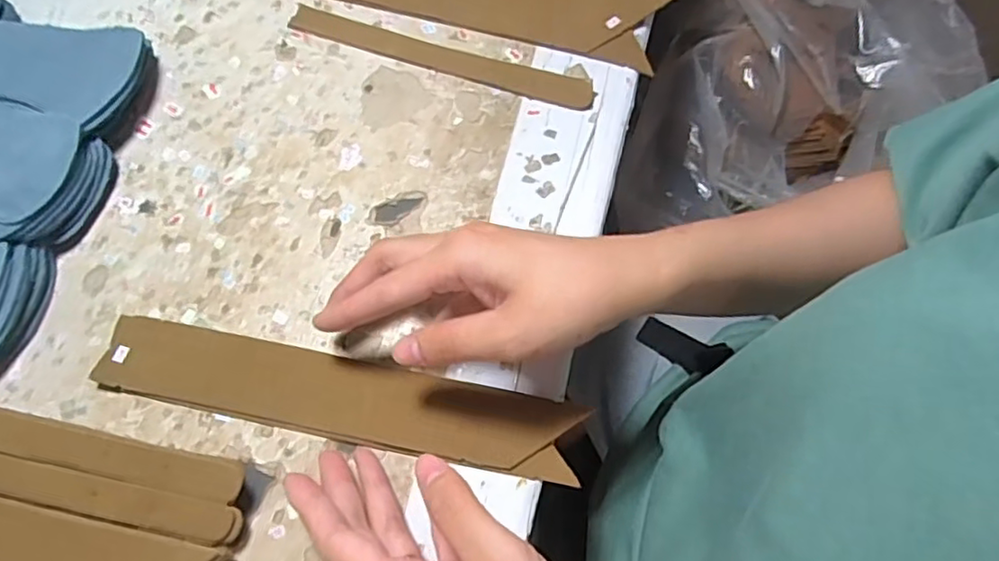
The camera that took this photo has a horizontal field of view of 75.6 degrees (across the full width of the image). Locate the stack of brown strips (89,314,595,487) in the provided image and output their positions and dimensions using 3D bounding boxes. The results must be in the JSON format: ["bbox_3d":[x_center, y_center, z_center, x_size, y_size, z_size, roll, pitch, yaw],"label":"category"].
[{"bbox_3d":[-0.080,0.058,0.322,0.236,0.008,0.040,11,68,4],"label":"stack of brown strips"}]

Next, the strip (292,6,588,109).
[{"bbox_3d":[-0.036,-0.137,0.393,0.188,0.005,0.025,15,68,5],"label":"strip"}]

